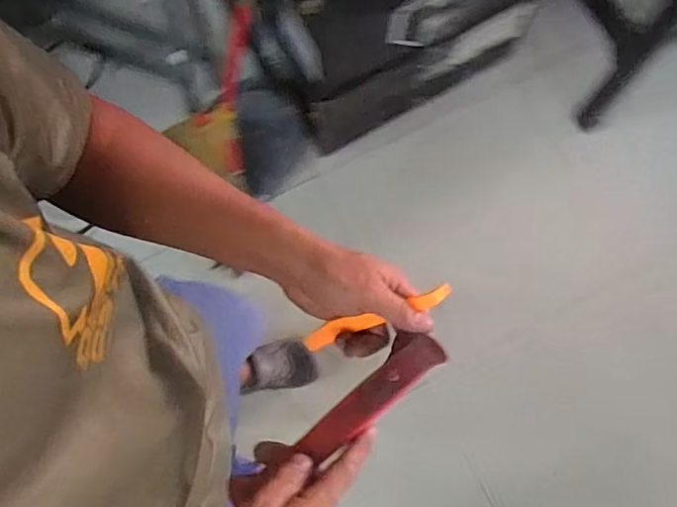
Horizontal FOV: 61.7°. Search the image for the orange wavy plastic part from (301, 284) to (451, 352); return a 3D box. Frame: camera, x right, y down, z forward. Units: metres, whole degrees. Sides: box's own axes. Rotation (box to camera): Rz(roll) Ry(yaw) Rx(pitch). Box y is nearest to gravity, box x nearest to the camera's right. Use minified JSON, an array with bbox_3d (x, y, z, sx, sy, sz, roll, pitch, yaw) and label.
[{"bbox_3d":[0.030,0.054,0.473,0.132,0.012,0.017,-21,76,20],"label":"orange wavy plastic part"}]

